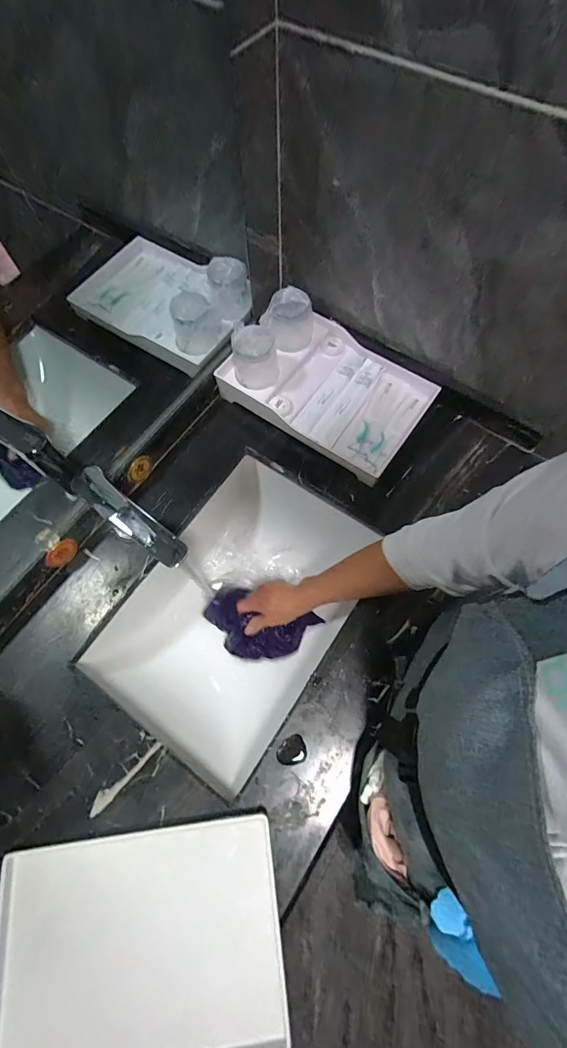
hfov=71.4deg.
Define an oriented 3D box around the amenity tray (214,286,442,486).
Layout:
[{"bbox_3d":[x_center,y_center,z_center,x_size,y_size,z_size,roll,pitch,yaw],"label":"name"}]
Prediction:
[{"bbox_3d":[0.079,-0.254,0.672,0.332,0.103,0.220,32,73,12],"label":"amenity tray"}]

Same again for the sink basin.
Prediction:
[{"bbox_3d":[-0.072,0.129,0.693,0.316,0.124,0.456,32,73,13],"label":"sink basin"}]

